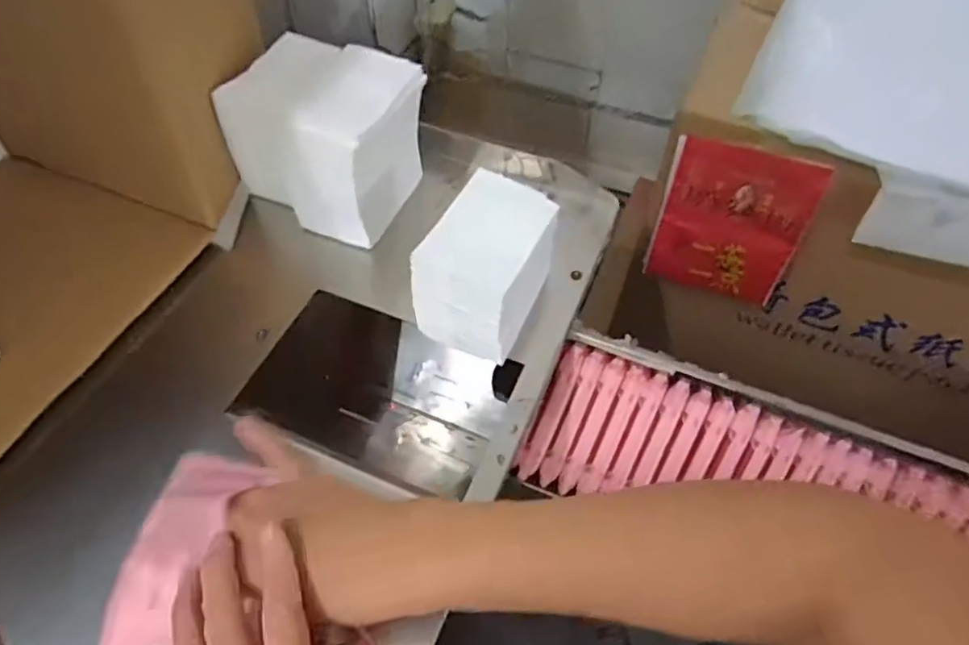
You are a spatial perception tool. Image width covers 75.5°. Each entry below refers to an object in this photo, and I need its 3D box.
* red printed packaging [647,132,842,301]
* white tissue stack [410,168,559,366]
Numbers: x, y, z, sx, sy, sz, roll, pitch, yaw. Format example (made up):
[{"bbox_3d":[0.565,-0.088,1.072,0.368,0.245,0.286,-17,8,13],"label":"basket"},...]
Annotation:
[{"bbox_3d":[0.226,-0.089,0.577,0.125,0.157,0.023,16,56,12],"label":"red printed packaging"},{"bbox_3d":[0.003,-0.042,0.446,0.067,0.080,0.105,23,57,16],"label":"white tissue stack"}]

